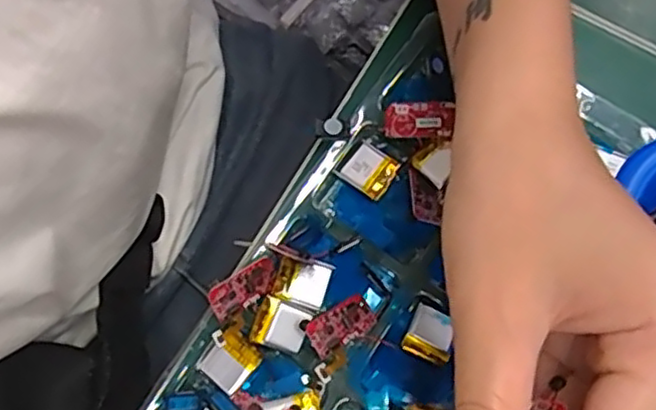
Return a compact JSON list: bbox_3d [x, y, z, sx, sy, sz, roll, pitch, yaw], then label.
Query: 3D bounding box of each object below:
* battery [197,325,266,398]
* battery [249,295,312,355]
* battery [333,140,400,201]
[{"bbox_3d":[-0.038,0.061,0.264,0.018,0.004,0.021,40,81,9],"label":"battery"},{"bbox_3d":[-0.019,0.047,0.264,0.020,0.009,0.018,23,78,6],"label":"battery"},{"bbox_3d":[0.016,-0.015,0.282,0.023,0.004,0.018,36,98,23],"label":"battery"}]

